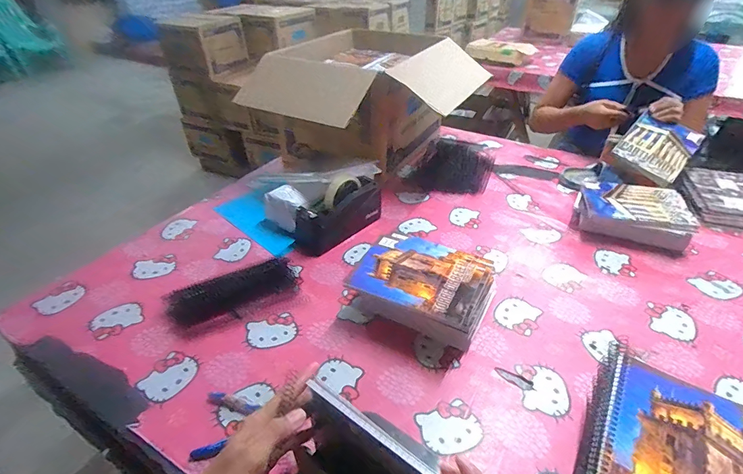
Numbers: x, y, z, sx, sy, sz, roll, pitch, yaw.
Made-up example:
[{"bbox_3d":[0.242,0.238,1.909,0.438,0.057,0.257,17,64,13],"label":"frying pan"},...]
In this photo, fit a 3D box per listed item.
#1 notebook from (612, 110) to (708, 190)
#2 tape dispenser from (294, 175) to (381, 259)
[{"bbox_3d":[0.695,-0.219,0.970,0.147,0.025,0.182,38,70,20],"label":"notebook"},{"bbox_3d":[-0.072,-0.054,0.851,0.210,0.112,0.070,-31,46,-33],"label":"tape dispenser"}]

